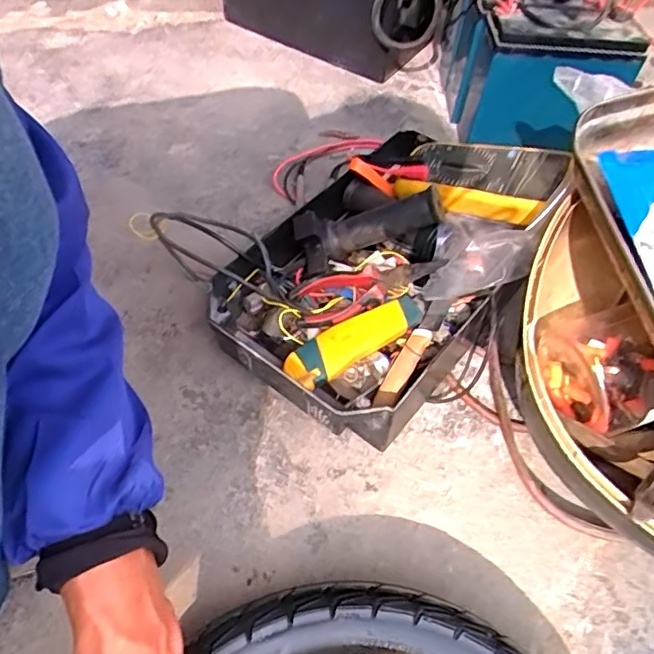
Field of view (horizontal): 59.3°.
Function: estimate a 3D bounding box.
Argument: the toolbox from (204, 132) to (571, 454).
[{"bbox_3d":[0.060,-0.058,0.569,0.223,0.133,0.338,32,56,20],"label":"toolbox"}]

